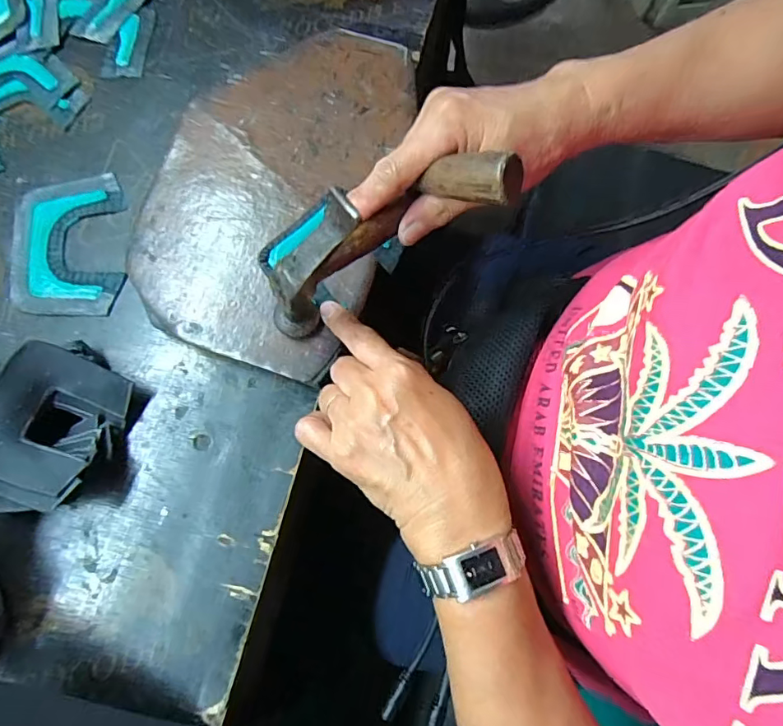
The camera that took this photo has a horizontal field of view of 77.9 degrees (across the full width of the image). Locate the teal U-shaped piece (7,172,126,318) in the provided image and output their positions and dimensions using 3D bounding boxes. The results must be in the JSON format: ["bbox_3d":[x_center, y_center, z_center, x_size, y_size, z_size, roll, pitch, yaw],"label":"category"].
[{"bbox_3d":[-0.240,-0.088,0.357,0.078,0.004,0.112,-8,76,-2],"label":"teal U-shaped piece"}]

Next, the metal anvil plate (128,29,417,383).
[{"bbox_3d":[-0.083,-0.131,0.359,0.163,0.021,0.266,13,76,3],"label":"metal anvil plate"}]

